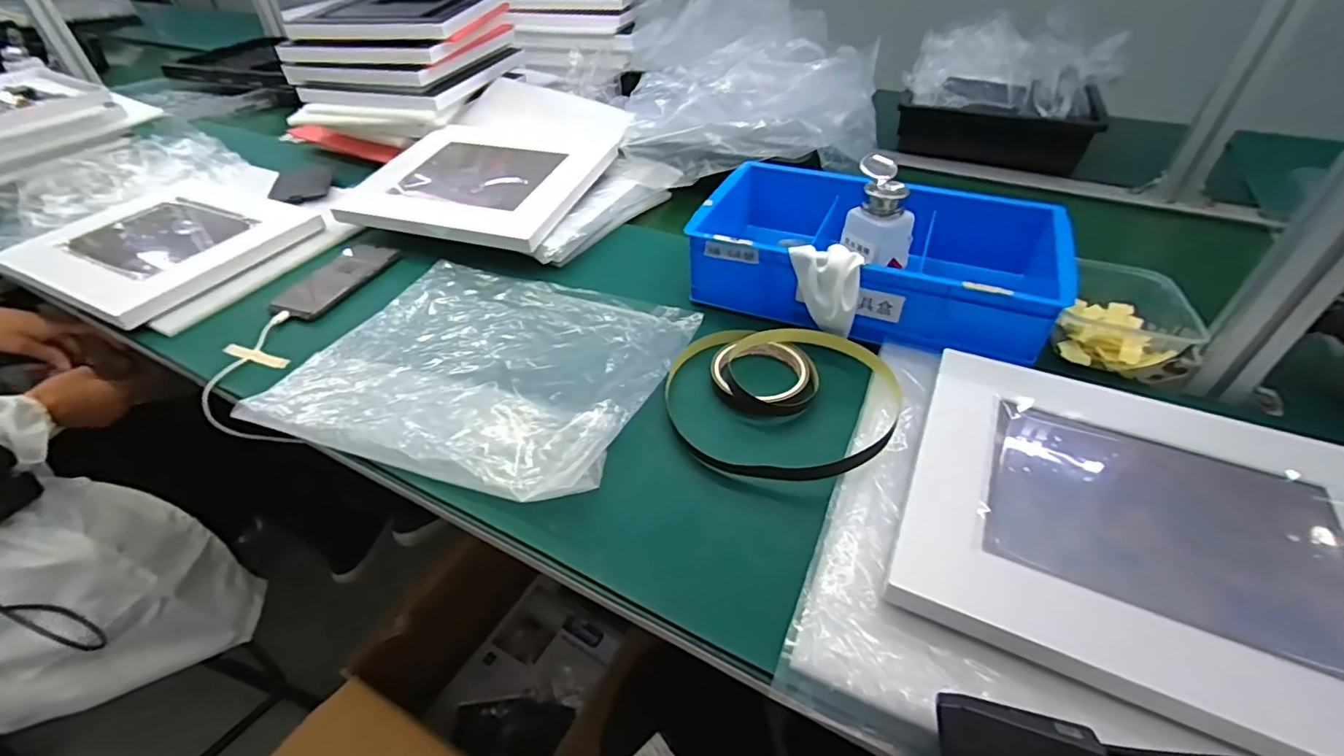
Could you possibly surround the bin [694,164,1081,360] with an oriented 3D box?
[{"bbox_3d":[0.212,-0.139,0.607,0.348,0.086,0.249,16,45,18],"label":"bin"}]

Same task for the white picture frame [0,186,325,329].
[{"bbox_3d":[-0.655,-0.177,0.734,0.297,0.018,0.252,19,46,20],"label":"white picture frame"}]

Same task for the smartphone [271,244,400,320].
[{"bbox_3d":[-0.403,-0.119,0.683,0.071,0.012,0.144,15,45,17],"label":"smartphone"}]

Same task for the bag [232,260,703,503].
[{"bbox_3d":[-0.181,-0.014,0.557,0.332,0.015,0.273,13,44,15],"label":"bag"}]

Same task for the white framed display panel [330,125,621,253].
[{"bbox_3d":[-0.256,-0.270,0.771,0.300,0.021,0.251,13,51,15],"label":"white framed display panel"}]

